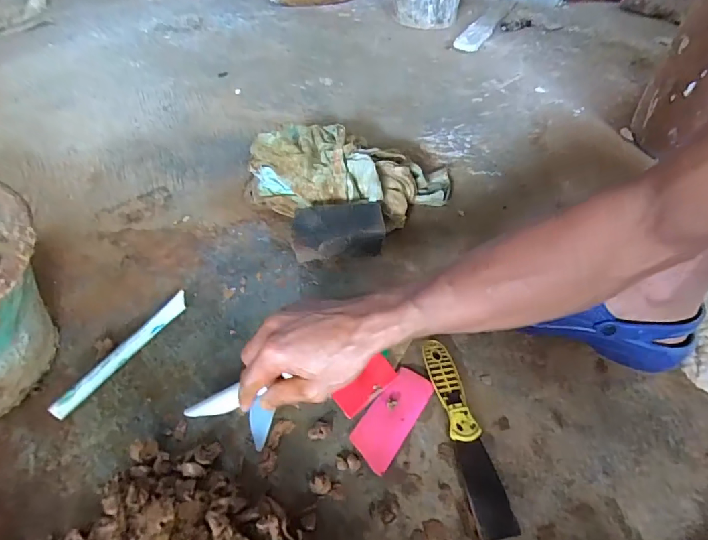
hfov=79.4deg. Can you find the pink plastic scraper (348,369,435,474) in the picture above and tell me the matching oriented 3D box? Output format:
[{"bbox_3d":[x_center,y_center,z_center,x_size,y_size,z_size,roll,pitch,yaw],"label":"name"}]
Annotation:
[{"bbox_3d":[0.039,0.149,0.439,0.044,0.004,0.106,29,57,20],"label":"pink plastic scraper"}]

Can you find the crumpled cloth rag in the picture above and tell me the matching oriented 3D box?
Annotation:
[{"bbox_3d":[-0.010,-0.147,0.647,0.308,0.069,0.155,12,50,8],"label":"crumpled cloth rag"}]

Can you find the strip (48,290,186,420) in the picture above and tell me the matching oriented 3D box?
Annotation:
[{"bbox_3d":[-0.249,0.087,0.469,0.019,0.005,0.171,41,54,-3],"label":"strip"}]

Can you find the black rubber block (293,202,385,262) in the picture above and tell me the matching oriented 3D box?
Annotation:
[{"bbox_3d":[-0.022,-0.054,0.576,0.123,0.062,0.060,-8,50,-9],"label":"black rubber block"}]

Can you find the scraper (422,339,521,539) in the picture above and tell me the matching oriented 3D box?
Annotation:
[{"bbox_3d":[0.111,0.157,0.428,0.036,0.015,0.191,-7,50,-8],"label":"scraper"}]

